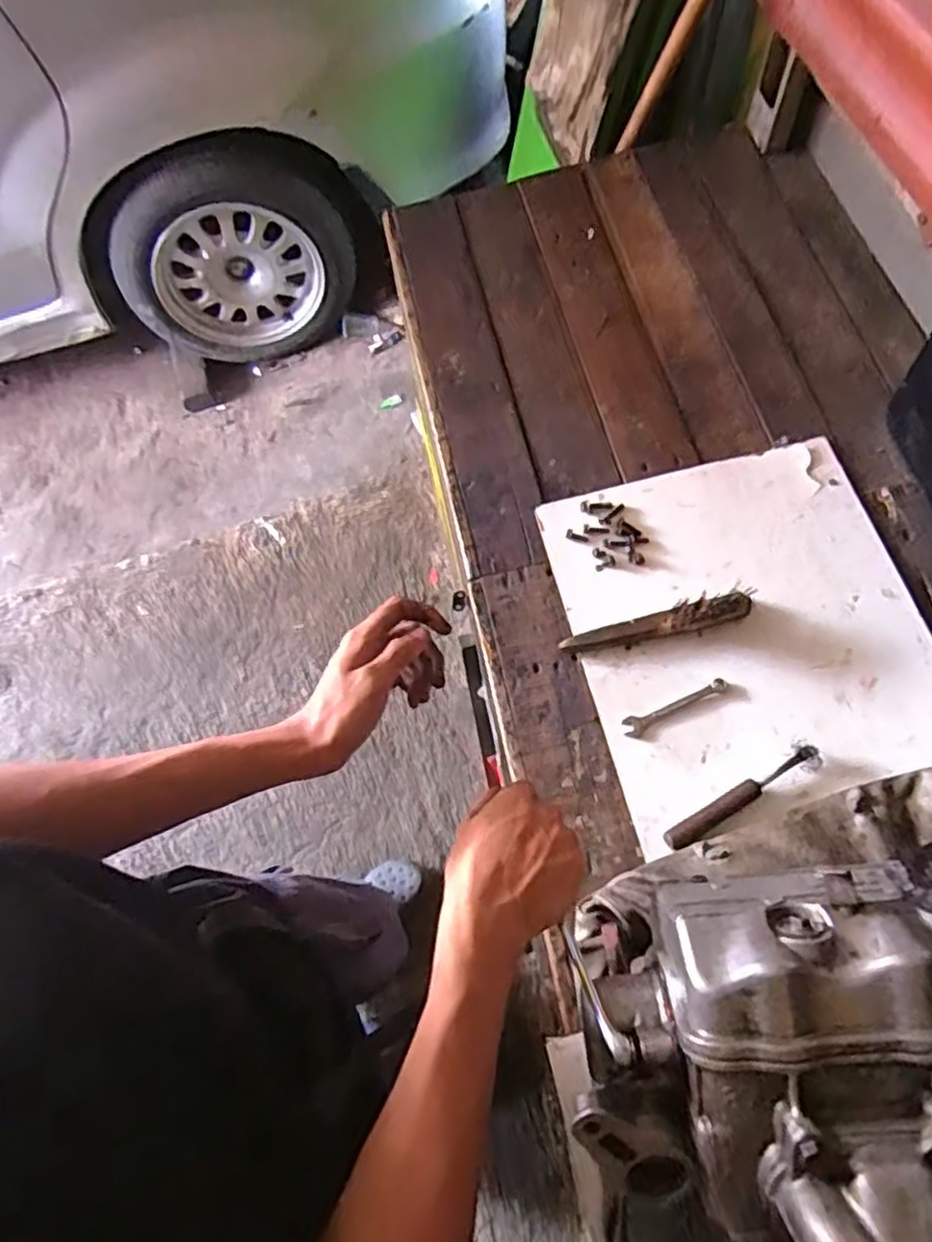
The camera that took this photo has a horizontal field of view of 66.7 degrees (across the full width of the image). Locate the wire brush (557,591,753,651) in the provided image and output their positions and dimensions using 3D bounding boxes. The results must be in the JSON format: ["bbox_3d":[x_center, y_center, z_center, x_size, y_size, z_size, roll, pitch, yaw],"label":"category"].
[{"bbox_3d":[0.206,0.004,0.758,0.203,0.028,0.031,-14,68,-4],"label":"wire brush"}]

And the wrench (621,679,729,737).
[{"bbox_3d":[0.221,0.091,0.744,0.118,0.013,0.020,-20,68,-6],"label":"wrench"}]

